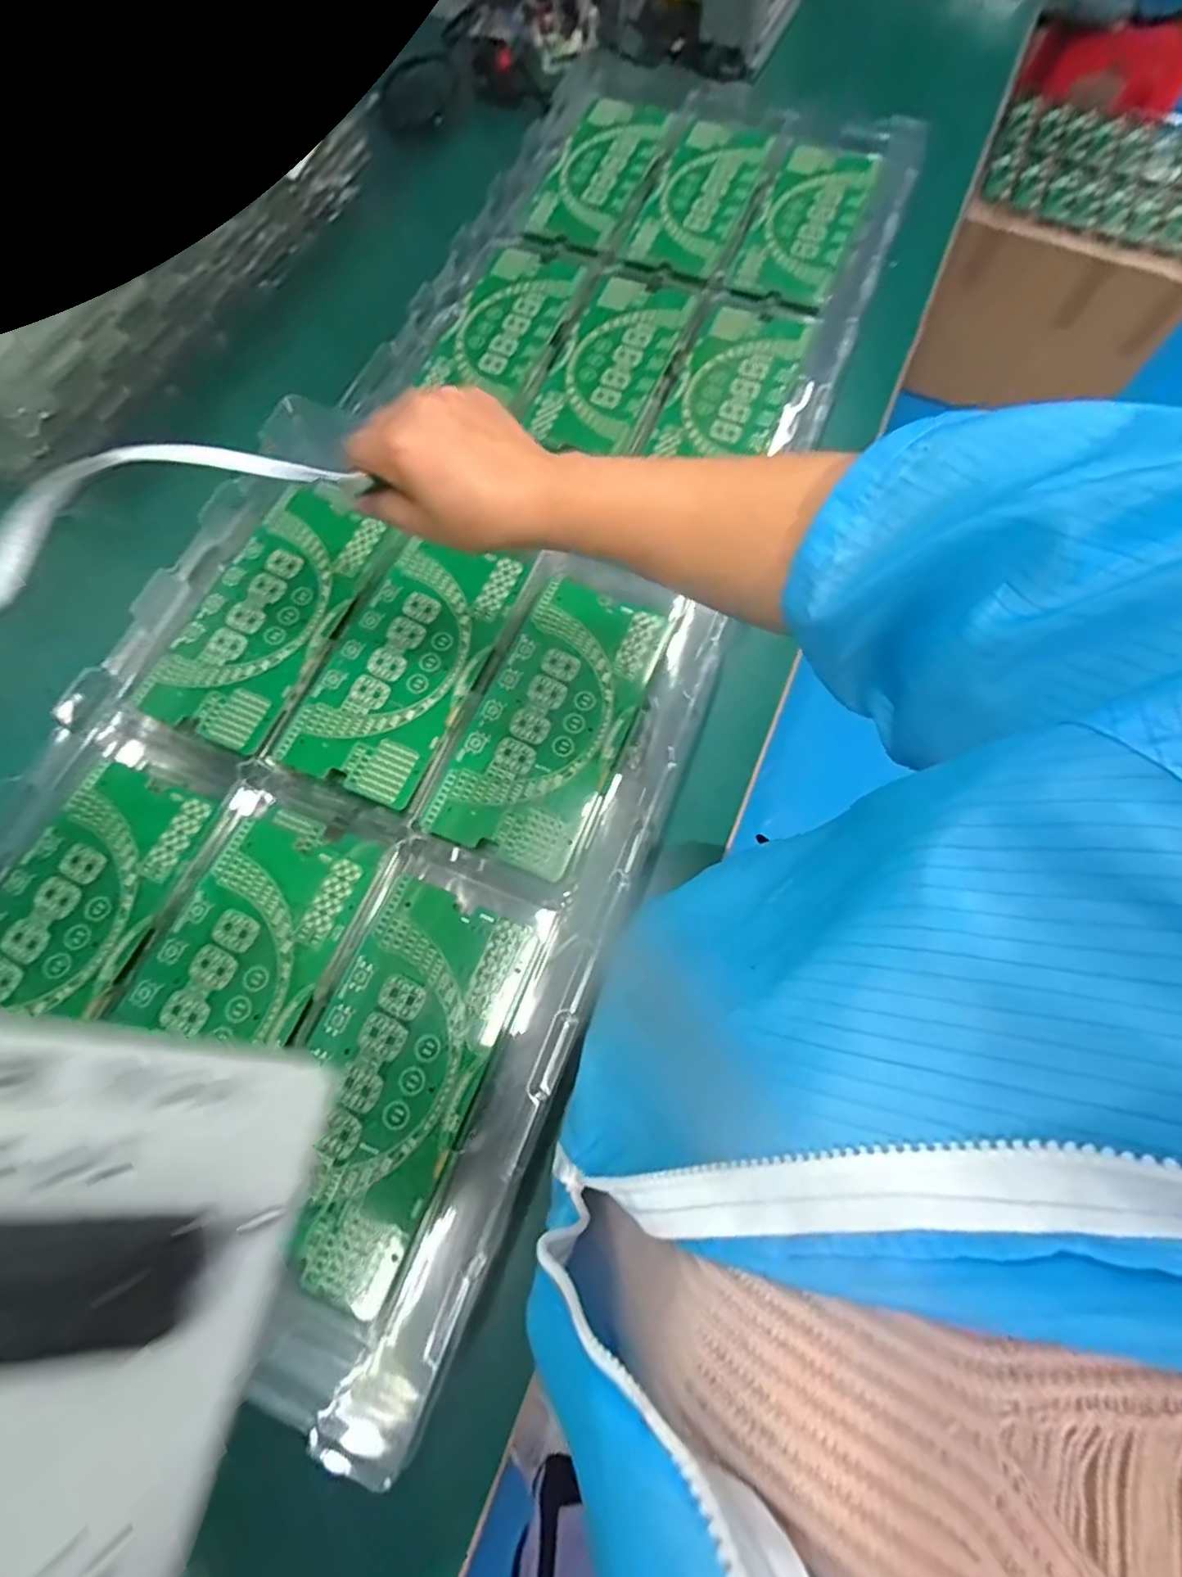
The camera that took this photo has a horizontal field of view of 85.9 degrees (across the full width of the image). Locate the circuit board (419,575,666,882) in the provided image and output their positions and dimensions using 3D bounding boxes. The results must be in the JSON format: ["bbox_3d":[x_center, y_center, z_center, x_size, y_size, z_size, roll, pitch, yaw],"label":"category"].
[{"bbox_3d":[-0.029,-0.057,0.506,0.113,0.004,0.237,22,72,5],"label":"circuit board"}]

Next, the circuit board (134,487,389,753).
[{"bbox_3d":[-0.269,-0.151,0.536,0.106,0.005,0.238,21,72,5],"label":"circuit board"}]

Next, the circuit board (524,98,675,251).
[{"bbox_3d":[0.009,-0.739,0.759,0.108,0.009,0.235,20,78,12],"label":"circuit board"}]

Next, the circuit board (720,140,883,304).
[{"bbox_3d":[0.248,-0.648,0.727,0.111,0.011,0.219,22,82,14],"label":"circuit board"}]

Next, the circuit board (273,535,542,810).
[{"bbox_3d":[-0.148,-0.110,0.523,0.113,0.005,0.239,23,72,4],"label":"circuit board"}]

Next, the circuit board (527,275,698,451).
[{"bbox_3d":[0.026,-0.452,0.670,0.107,0.009,0.228,22,78,9],"label":"circuit board"}]

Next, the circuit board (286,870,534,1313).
[{"bbox_3d":[-0.135,0.187,0.422,0.114,0.009,0.240,21,69,5],"label":"circuit board"}]

